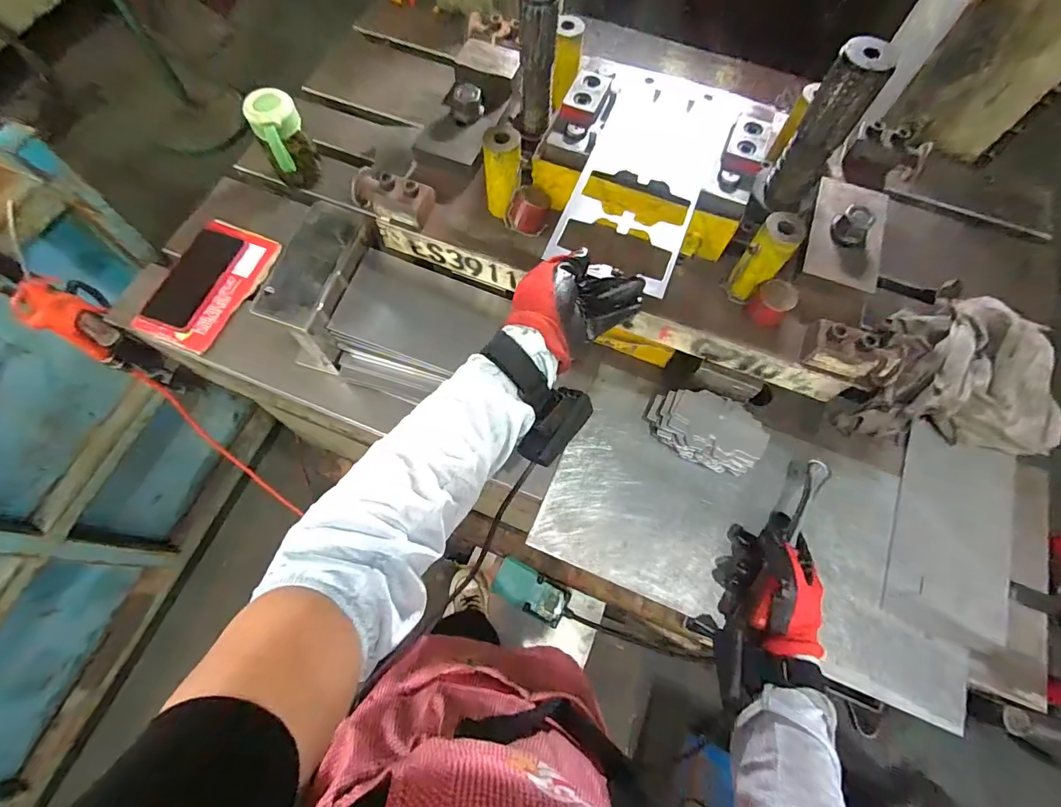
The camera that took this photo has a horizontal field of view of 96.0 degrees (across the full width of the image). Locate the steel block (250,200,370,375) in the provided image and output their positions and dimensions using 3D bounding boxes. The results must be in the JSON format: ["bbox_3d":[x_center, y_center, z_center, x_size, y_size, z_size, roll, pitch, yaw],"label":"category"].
[{"bbox_3d":[-0.253,-0.140,0.604,0.074,0.132,0.167,14,68,5],"label":"steel block"}]

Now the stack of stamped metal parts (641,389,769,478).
[{"bbox_3d":[0.215,0.033,0.593,0.139,0.050,0.086,13,68,4],"label":"stack of stamped metal parts"}]

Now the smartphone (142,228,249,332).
[{"bbox_3d":[-0.476,-0.179,0.675,0.084,0.014,0.157,21,73,5],"label":"smartphone"}]

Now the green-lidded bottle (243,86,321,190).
[{"bbox_3d":[-0.355,-0.377,0.702,0.069,0.126,0.072,-25,71,-11],"label":"green-lidded bottle"}]

